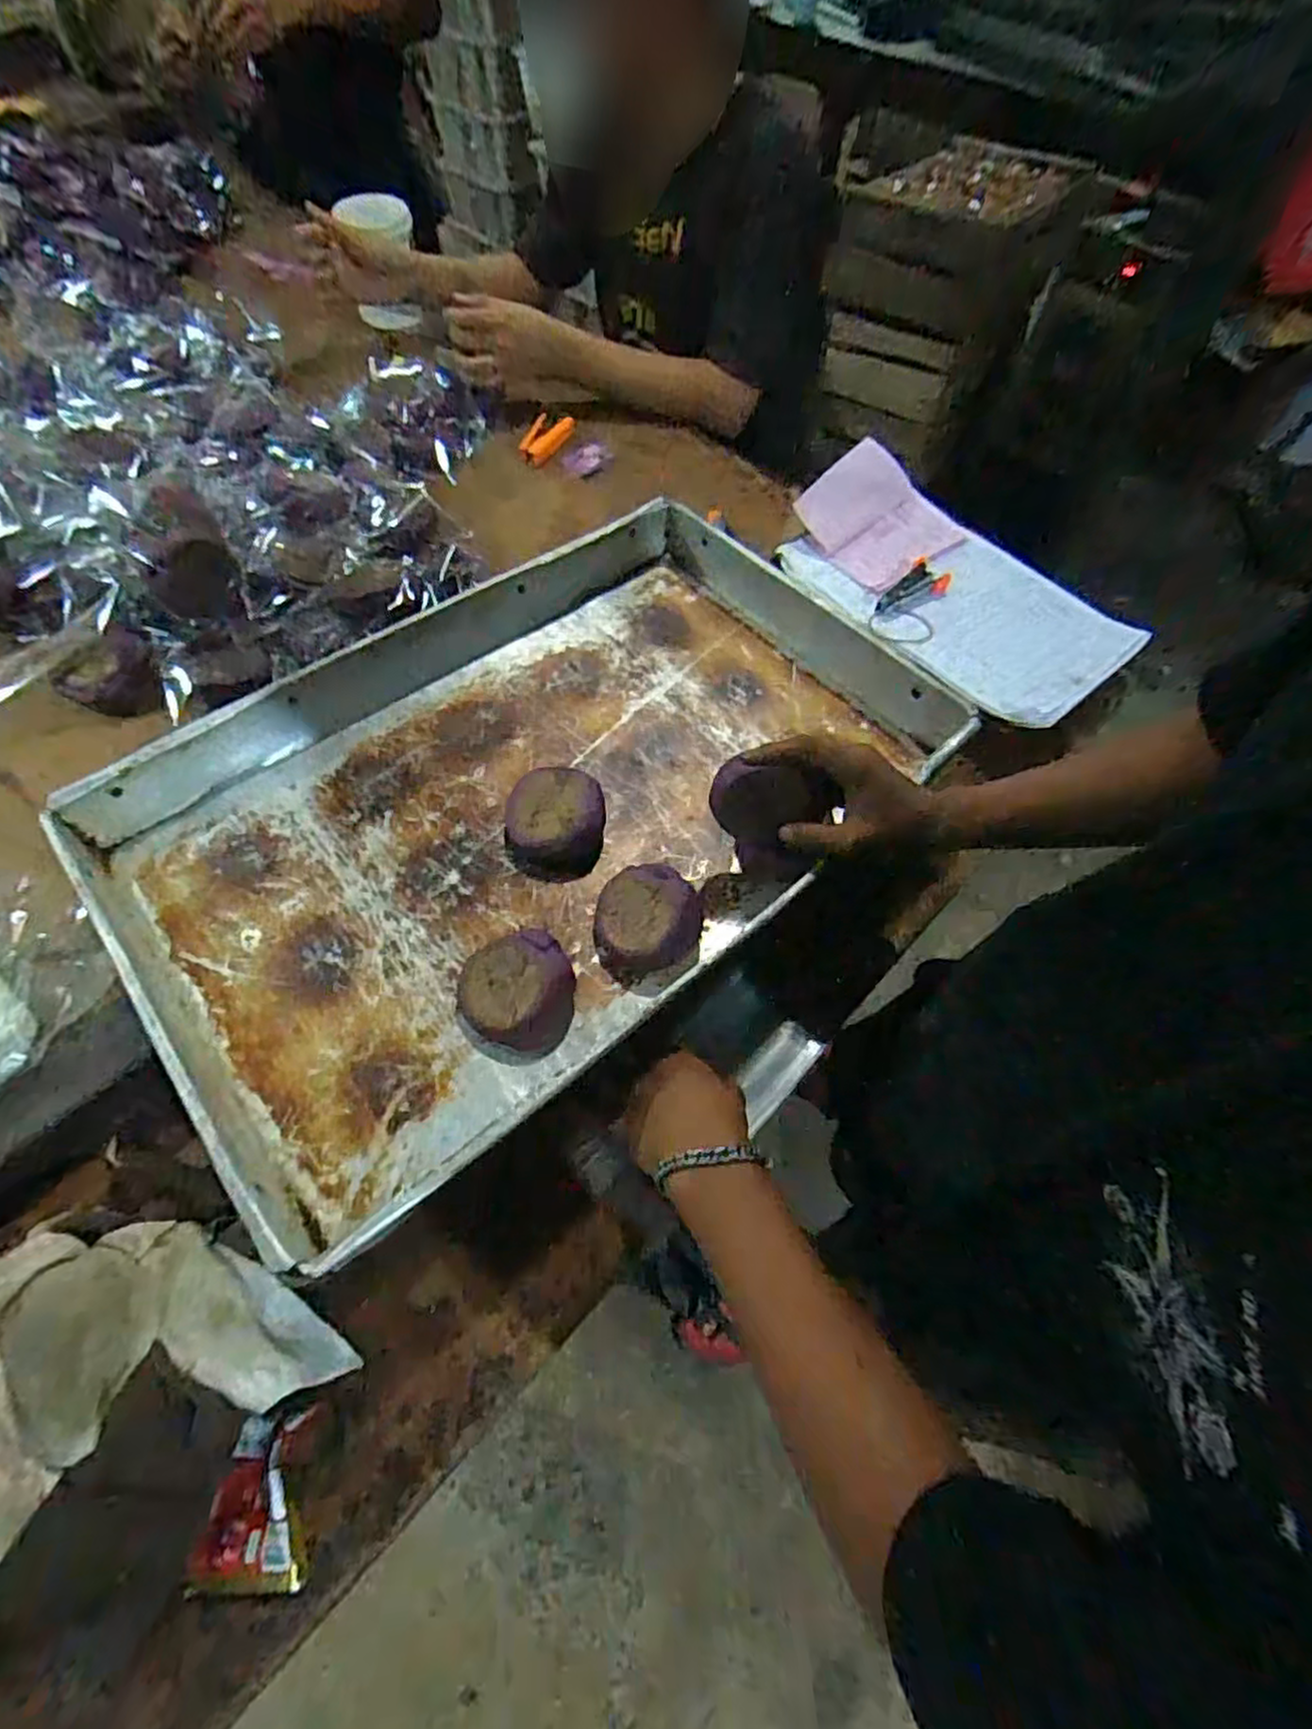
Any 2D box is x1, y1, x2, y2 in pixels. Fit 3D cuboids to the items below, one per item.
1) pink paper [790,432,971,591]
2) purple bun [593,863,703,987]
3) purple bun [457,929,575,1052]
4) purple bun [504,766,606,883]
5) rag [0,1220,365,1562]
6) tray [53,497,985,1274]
[{"bbox_3d":[0.262,-0.398,0.820,0.148,0.066,0.171,42,68,19],"label":"pink paper"},{"bbox_3d":[-0.010,0.036,0.538,0.078,0.035,0.083,-23,61,-16],"label":"purple bun"},{"bbox_3d":[-0.097,0.086,0.511,0.086,0.039,0.075,18,58,10],"label":"purple bun"},{"bbox_3d":[-0.082,-0.030,0.588,0.079,0.048,0.083,1,57,-1],"label":"purple bun"},{"bbox_3d":[-0.319,0.266,0.391,0.249,0.045,0.152,-24,61,-17],"label":"rag"},{"bbox_3d":[-0.093,-0.062,0.600,0.643,0.075,0.417,-34,64,-21],"label":"tray"}]

